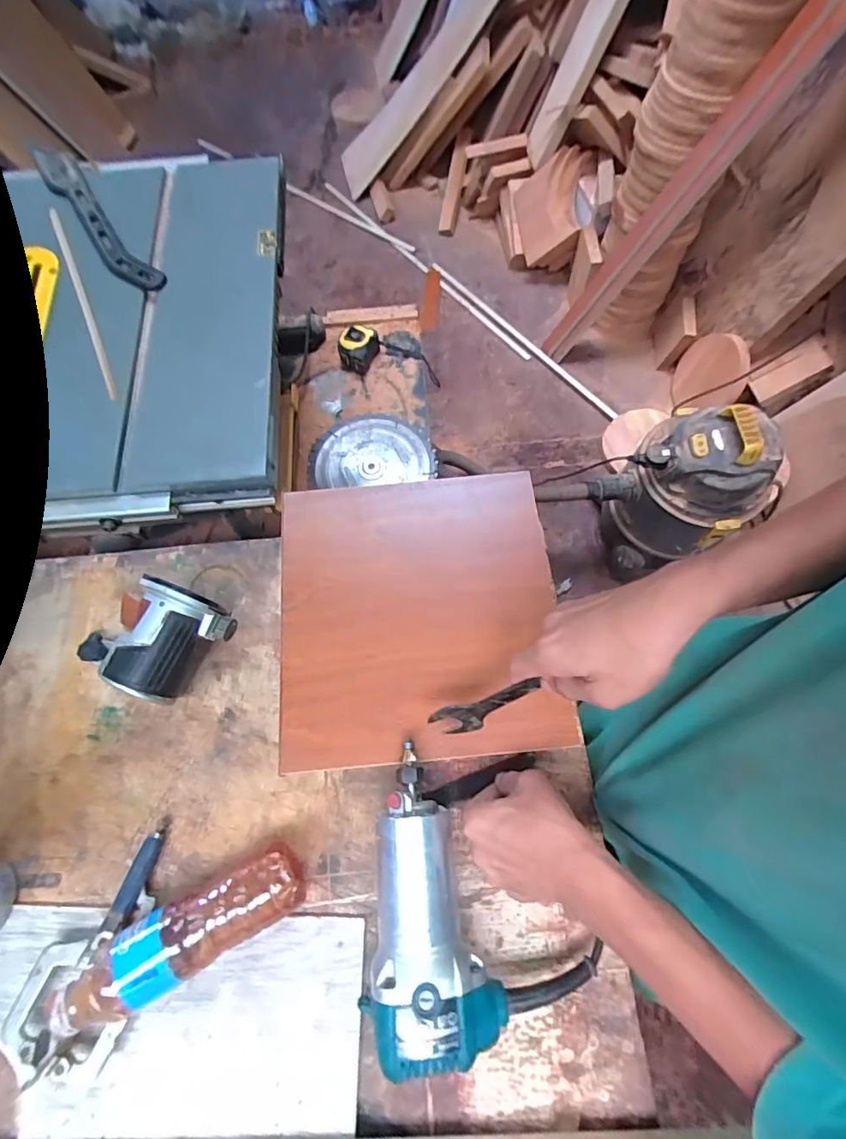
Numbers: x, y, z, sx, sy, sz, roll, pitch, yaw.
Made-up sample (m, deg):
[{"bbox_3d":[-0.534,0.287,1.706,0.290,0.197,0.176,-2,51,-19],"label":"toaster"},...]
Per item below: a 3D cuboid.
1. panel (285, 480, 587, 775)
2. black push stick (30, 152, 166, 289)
[{"bbox_3d":[-0.003,0.040,0.498,0.273,0.010,0.286,-5,70,-2],"label":"panel"},{"bbox_3d":[-0.473,-0.508,0.699,0.051,0.013,0.346,-35,74,-12],"label":"black push stick"}]

